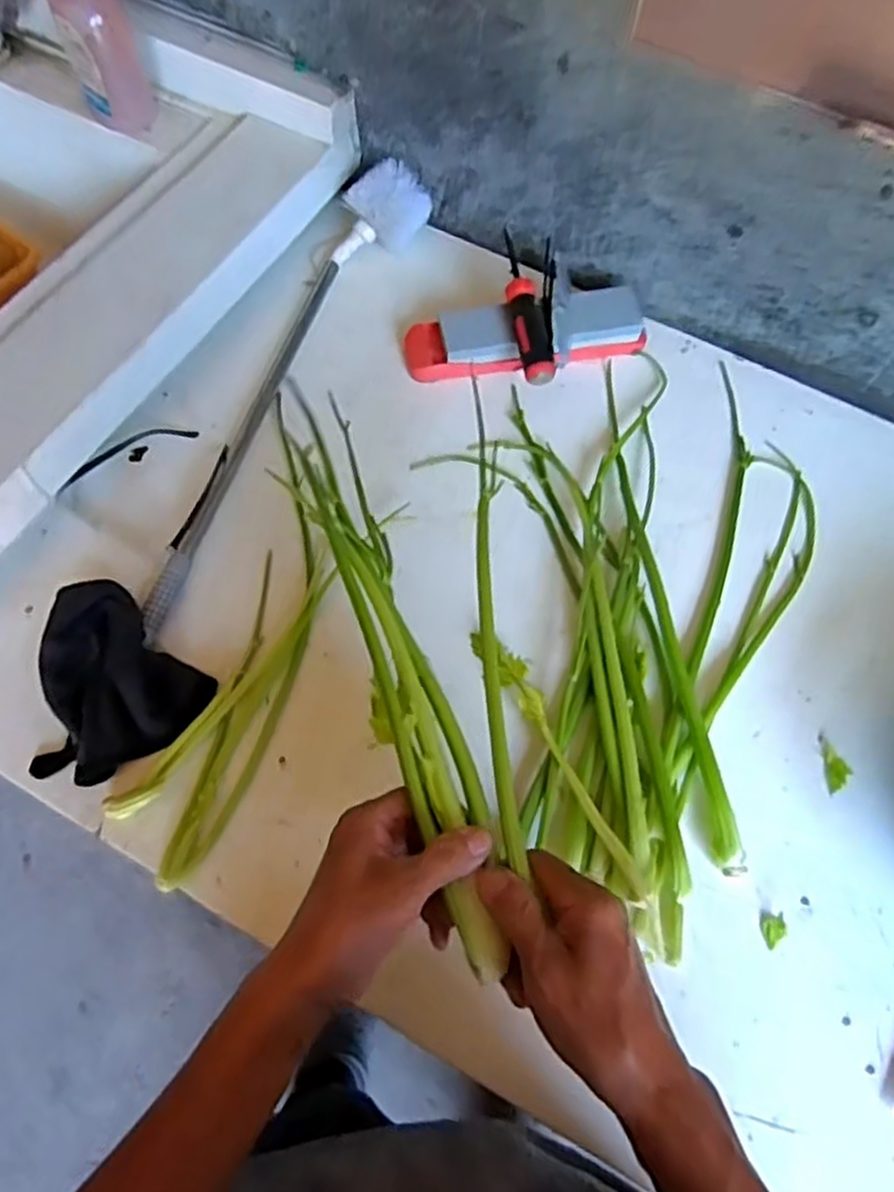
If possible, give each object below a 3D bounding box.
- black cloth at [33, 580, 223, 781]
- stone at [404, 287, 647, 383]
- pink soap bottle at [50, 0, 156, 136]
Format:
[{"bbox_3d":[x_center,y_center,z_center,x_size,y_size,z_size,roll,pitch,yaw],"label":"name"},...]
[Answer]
[{"bbox_3d":[-0.280,0.072,0.595,0.139,0.031,0.132,40,70,14],"label":"black cloth"},{"bbox_3d":[0.084,-0.260,0.753,0.248,0.043,0.074,-10,67,-8],"label":"stone"},{"bbox_3d":[-0.347,-0.561,0.729,0.073,0.163,0.056,-5,65,-5],"label":"pink soap bottle"}]

